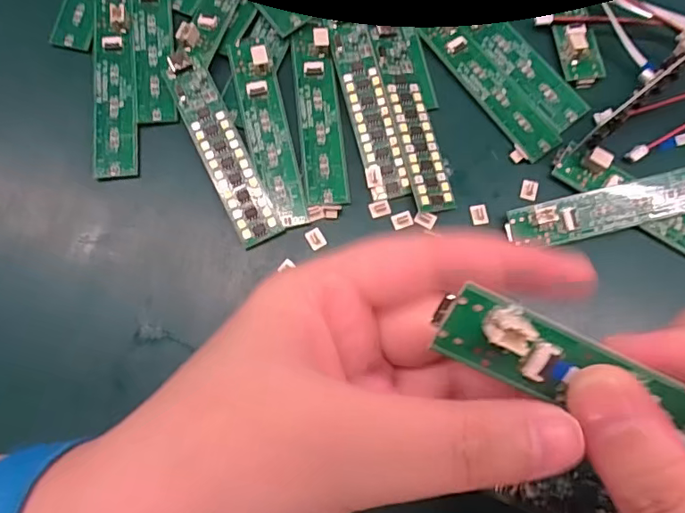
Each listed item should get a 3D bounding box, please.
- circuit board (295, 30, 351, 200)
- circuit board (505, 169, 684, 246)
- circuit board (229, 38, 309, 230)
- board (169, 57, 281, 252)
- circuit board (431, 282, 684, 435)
[{"bbox_3d":[-0.009,-0.060,0.216,0.018,0.007,0.078,-5,75,-2],"label":"circuit board"},{"bbox_3d":[0.107,-0.019,0.207,0.083,0.010,0.017,-13,75,-5],"label":"circuit board"},{"bbox_3d":[-0.031,-0.052,0.210,0.018,0.011,0.081,-13,75,-5],"label":"circuit board"},{"bbox_3d":[-0.048,-0.044,0.209,0.017,0.009,0.082,-25,76,-8],"label":"board"},{"bbox_3d":[0.060,0.030,0.116,0.083,0.007,0.017,24,103,-6],"label":"circuit board"}]

